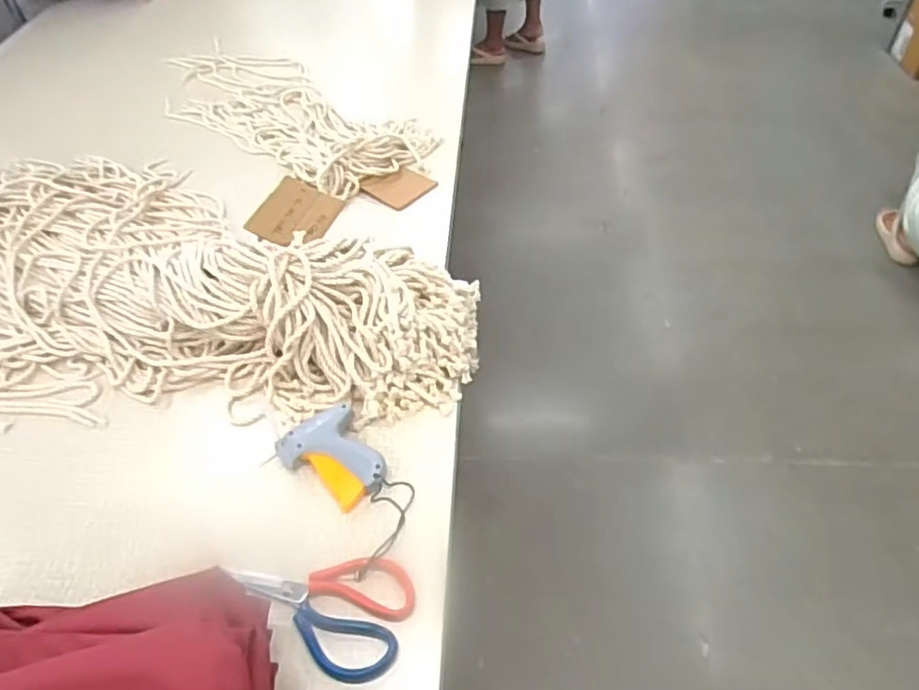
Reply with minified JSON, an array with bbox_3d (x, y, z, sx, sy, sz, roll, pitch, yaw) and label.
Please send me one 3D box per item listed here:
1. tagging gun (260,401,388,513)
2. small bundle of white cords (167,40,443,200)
[{"bbox_3d":[-0.142,0.126,0.691,0.094,0.026,0.122,-29,54,-19],"label":"tagging gun"},{"bbox_3d":[-0.343,-0.465,1.206,0.683,0.039,0.266,33,60,27],"label":"small bundle of white cords"}]

